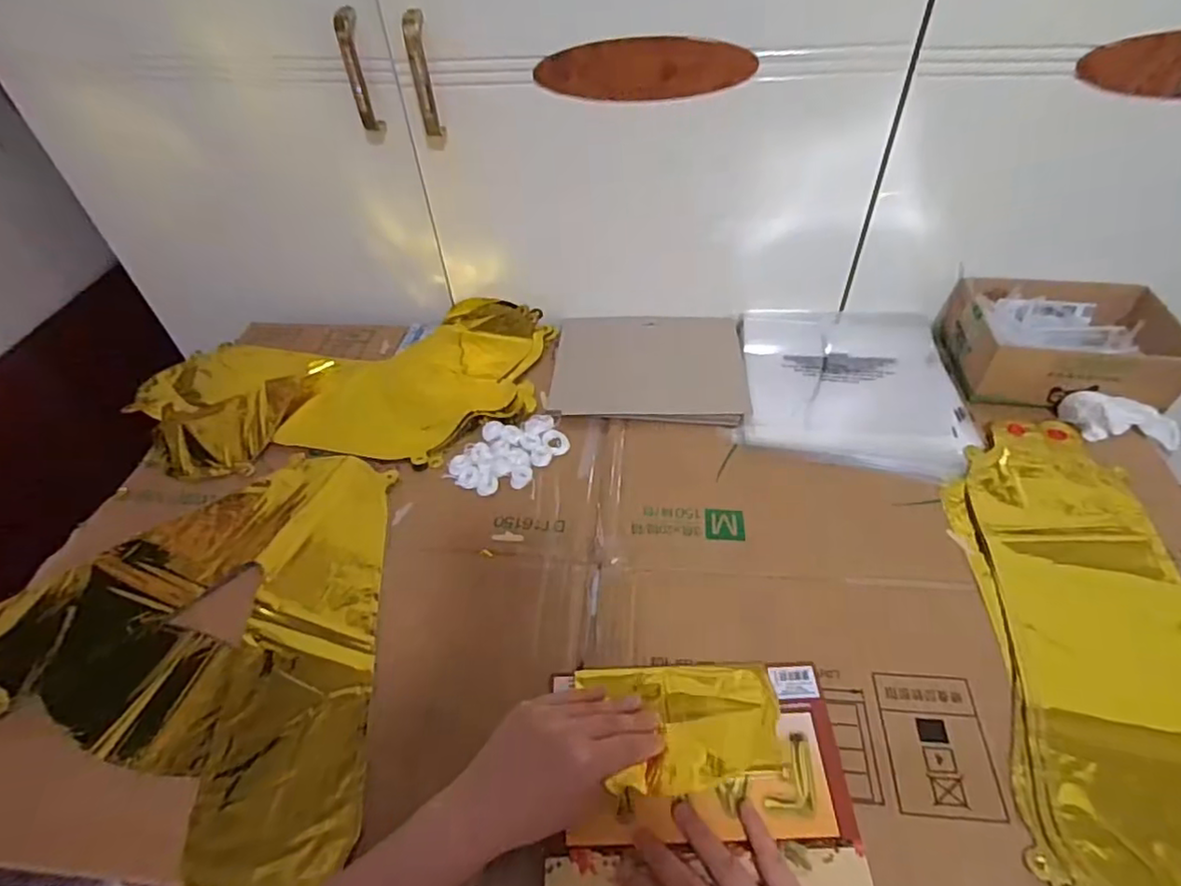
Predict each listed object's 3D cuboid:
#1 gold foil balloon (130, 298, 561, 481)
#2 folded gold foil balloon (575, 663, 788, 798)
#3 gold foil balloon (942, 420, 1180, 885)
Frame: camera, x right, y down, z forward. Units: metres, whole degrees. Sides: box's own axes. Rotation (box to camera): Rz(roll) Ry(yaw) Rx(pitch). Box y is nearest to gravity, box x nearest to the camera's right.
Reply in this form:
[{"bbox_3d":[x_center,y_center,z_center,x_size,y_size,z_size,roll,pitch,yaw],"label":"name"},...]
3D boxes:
[{"bbox_3d":[-0.265,-0.062,0.674,0.423,0.033,0.228,-5,47,-2],"label":"gold foil balloon"},{"bbox_3d":[0.061,0.187,0.421,0.128,0.027,0.084,-4,47,-1],"label":"folded gold foil balloon"},{"bbox_3d":[0.387,0.151,0.439,0.216,0.020,0.426,2,47,4],"label":"gold foil balloon"}]

